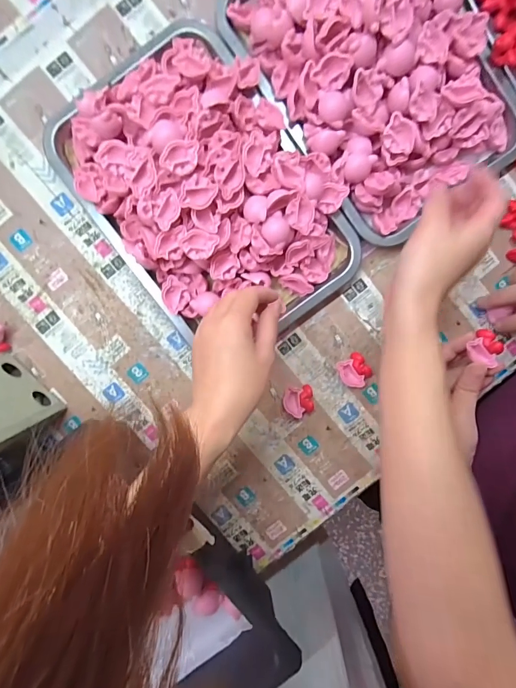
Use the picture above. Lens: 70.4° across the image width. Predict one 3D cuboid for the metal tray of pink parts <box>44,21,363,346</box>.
[{"bbox_3d":[-0.053,-0.155,0.362,0.217,0.069,0.312,-38,95,2],"label":"metal tray of pink parts"}]

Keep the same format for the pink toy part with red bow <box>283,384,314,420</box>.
[{"bbox_3d":[0.045,0.065,0.410,0.033,0.017,0.035,0,95,-2],"label":"pink toy part with red bow"}]

